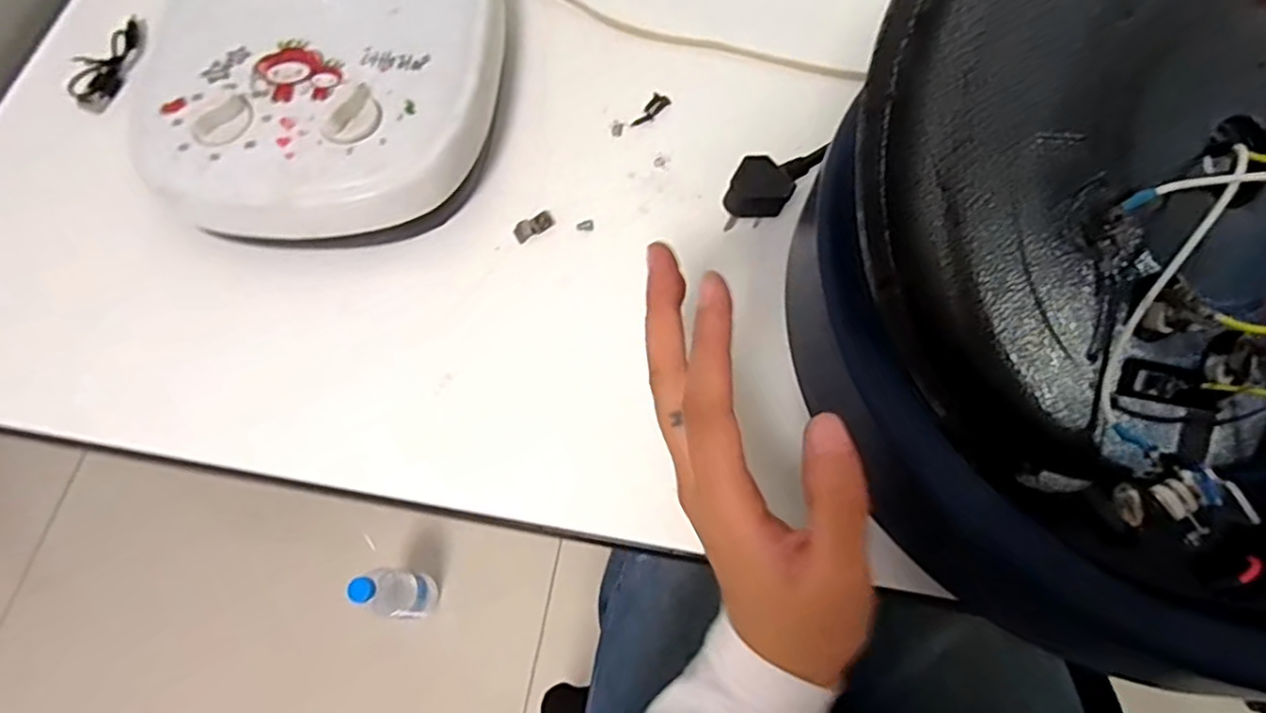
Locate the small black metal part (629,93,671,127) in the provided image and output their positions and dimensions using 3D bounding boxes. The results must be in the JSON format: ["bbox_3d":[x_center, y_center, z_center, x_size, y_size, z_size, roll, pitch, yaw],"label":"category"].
[{"bbox_3d":[0.010,-0.146,0.396,0.010,0.004,0.029,41,74,15],"label":"small black metal part"}]

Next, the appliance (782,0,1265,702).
[{"bbox_3d":[0.225,-0.027,0.243,0.302,0.145,0.275,13,69,5],"label":"appliance"}]

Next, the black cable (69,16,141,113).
[{"bbox_3d":[-0.326,-0.181,0.408,0.035,0.007,0.070,8,69,3],"label":"black cable"}]

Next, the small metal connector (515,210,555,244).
[{"bbox_3d":[-0.054,-0.072,0.365,0.022,0.004,0.010,-29,71,-11],"label":"small metal connector"}]

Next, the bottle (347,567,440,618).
[{"bbox_3d":[-0.317,0.314,0.882,0.064,0.197,0.056,8,68,3],"label":"bottle"}]

